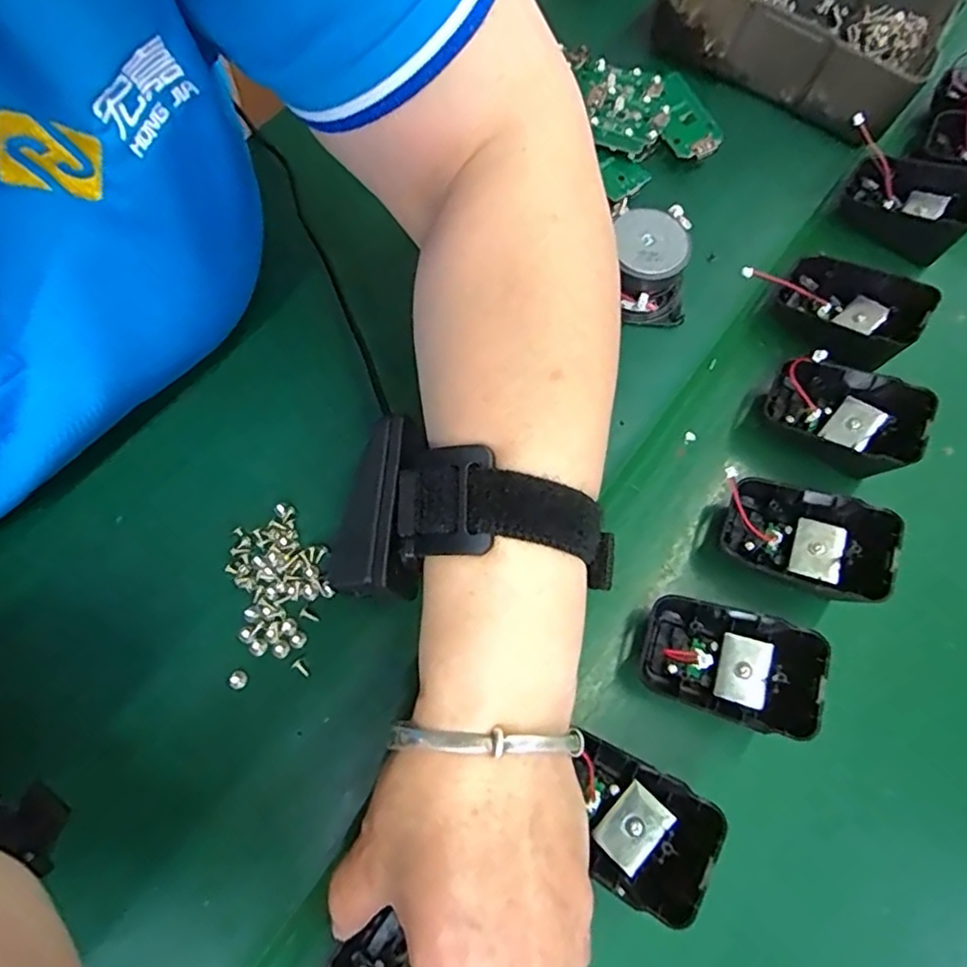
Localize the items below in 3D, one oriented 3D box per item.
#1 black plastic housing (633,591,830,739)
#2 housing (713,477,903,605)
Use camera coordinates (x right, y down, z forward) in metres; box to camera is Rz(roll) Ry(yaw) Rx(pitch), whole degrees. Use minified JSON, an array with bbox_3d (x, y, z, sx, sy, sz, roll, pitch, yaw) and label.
[{"bbox_3d":[0.104,0.076,0.258,0.067,0.028,0.044,24,67,13],"label":"black plastic housing"},{"bbox_3d":[0.146,0.025,0.277,0.067,0.030,0.045,25,67,13],"label":"housing"}]

